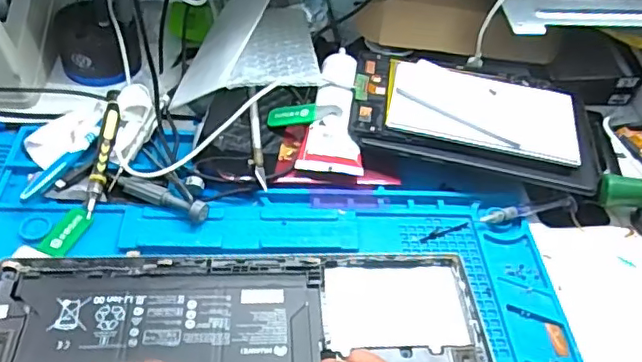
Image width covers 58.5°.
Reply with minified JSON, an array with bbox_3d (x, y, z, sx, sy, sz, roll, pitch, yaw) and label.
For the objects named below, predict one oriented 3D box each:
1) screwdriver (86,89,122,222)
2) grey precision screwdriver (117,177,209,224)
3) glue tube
[{"bbox_3d":[-0.184,-0.026,0.486,0.014,0.010,0.124,3,60,-5],"label":"screwdriver"},{"bbox_3d":[-0.129,0.012,0.468,0.083,0.020,0.014,24,49,15],"label":"grey precision screwdriver"},{"bbox_3d":[0.015,-0.072,0.540,0.053,0.024,0.155,7,46,-1],"label":"glue tube"}]

